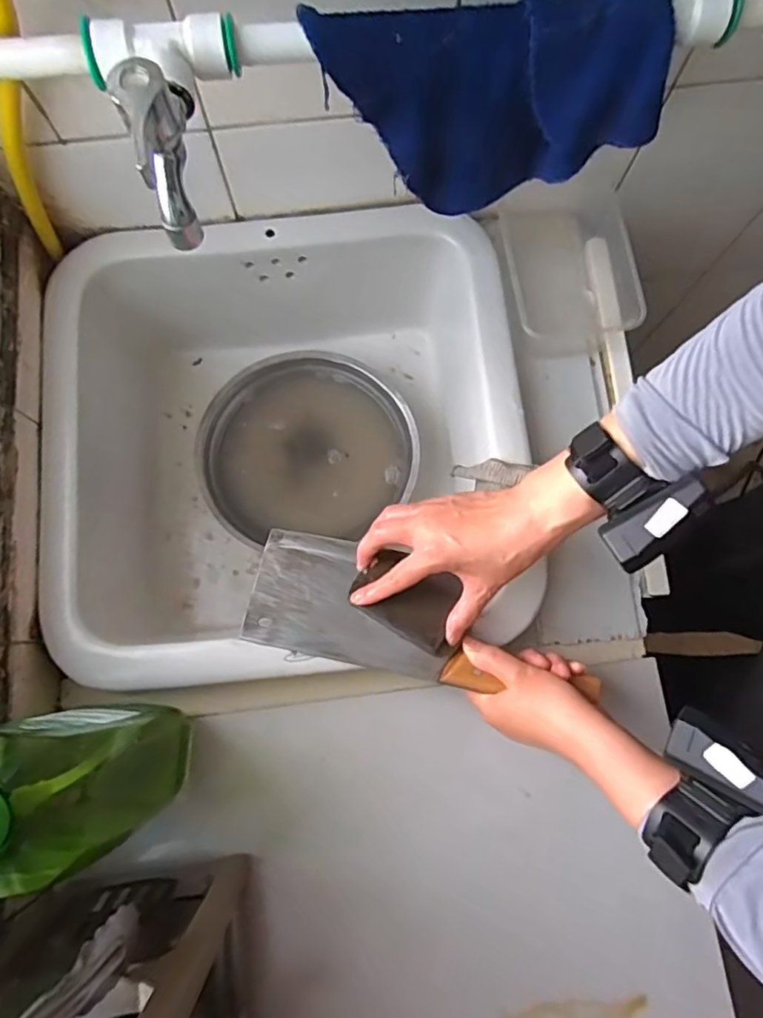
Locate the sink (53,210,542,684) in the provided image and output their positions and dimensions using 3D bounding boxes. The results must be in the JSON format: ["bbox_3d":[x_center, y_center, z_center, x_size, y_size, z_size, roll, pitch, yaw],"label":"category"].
[{"bbox_3d":[-0.098,-0.055,0.622,0.443,0.187,0.434,-4,77,-2],"label":"sink"}]

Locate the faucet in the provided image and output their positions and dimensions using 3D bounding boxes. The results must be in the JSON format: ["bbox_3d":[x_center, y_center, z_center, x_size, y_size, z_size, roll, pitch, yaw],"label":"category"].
[{"bbox_3d":[-0.123,-0.210,0.336,0.036,0.084,0.069,-17,77,-5],"label":"faucet"}]

